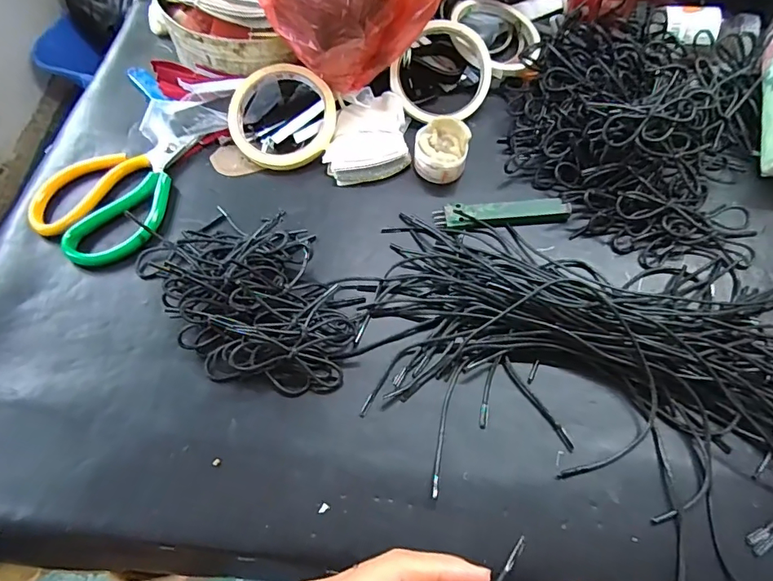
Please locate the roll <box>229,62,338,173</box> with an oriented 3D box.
[{"bbox_3d":[-0.091,-0.152,0.417,0.093,0.013,0.091,0,86,2],"label":"roll"}]

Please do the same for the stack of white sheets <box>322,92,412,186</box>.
[{"bbox_3d":[-0.018,-0.133,0.421,0.071,0.022,0.082,-5,62,-2],"label":"stack of white sheets"}]

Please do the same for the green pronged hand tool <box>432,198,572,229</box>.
[{"bbox_3d":[0.095,-0.062,0.386,0.108,0.010,0.020,-4,62,-2],"label":"green pronged hand tool"}]

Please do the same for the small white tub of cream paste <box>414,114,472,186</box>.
[{"bbox_3d":[0.046,-0.119,0.403,0.044,0.043,0.045,5,62,3],"label":"small white tub of cream paste"}]

